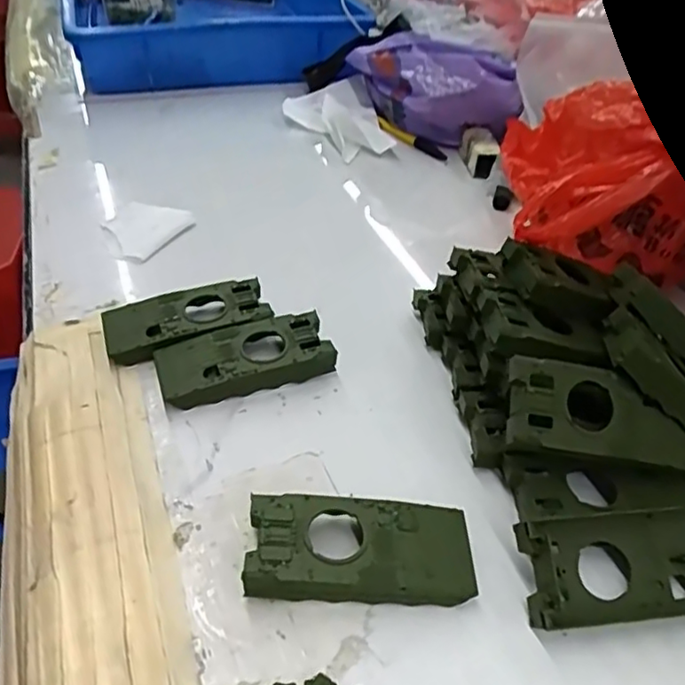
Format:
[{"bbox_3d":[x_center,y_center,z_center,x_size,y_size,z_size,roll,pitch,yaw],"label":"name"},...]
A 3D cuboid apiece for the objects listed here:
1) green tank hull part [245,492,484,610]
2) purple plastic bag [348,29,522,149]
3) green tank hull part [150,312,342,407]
[{"bbox_3d":[0.008,0.098,0.299,0.102,0.020,0.046,2,41,-3],"label":"green tank hull part"},{"bbox_3d":[0.093,-0.276,0.671,0.098,0.092,0.171,-17,46,-23],"label":"purple plastic bag"},{"bbox_3d":[-0.060,0.010,0.393,0.103,0.021,0.046,-11,44,-17],"label":"green tank hull part"}]

